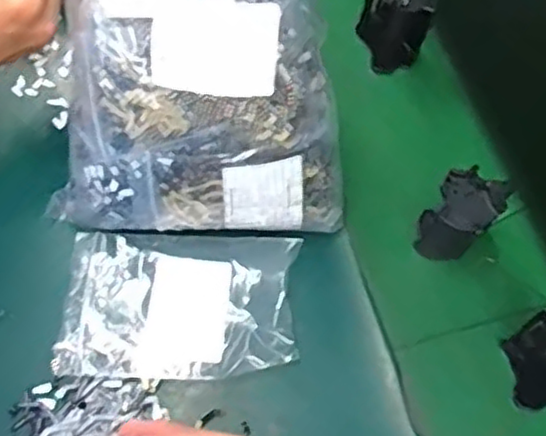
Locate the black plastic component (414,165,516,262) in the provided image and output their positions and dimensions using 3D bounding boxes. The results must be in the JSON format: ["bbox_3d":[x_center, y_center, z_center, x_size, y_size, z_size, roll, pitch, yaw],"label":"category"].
[{"bbox_3d":[0.123,0.003,0.478,0.038,0.077,0.040,37,69,14],"label":"black plastic component"}]

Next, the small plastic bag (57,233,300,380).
[{"bbox_3d":[-0.060,0.054,0.455,0.143,0.026,0.095,3,65,-1],"label":"small plastic bag"}]

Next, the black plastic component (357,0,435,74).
[{"bbox_3d":[0.094,-0.156,0.556,0.041,0.075,0.057,-15,67,-9],"label":"black plastic component"}]

